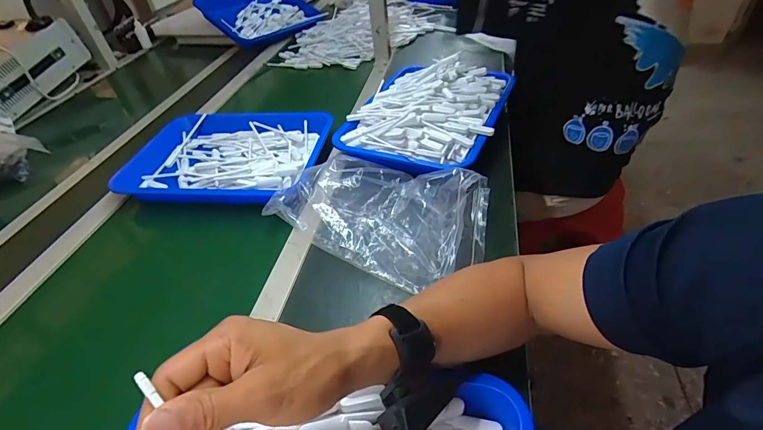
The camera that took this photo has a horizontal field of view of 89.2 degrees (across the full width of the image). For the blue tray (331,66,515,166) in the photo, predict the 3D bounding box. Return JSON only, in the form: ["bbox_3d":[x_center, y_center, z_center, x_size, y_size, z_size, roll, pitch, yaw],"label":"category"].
[{"bbox_3d":[0.095,-0.209,0.772,0.269,0.080,0.354,15,47,20],"label":"blue tray"}]

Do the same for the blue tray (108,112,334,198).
[{"bbox_3d":[-0.289,-0.113,0.738,0.363,0.043,0.262,2,43,10],"label":"blue tray"}]

